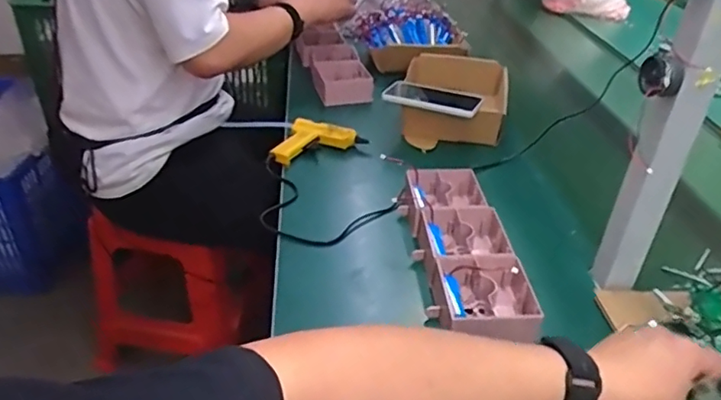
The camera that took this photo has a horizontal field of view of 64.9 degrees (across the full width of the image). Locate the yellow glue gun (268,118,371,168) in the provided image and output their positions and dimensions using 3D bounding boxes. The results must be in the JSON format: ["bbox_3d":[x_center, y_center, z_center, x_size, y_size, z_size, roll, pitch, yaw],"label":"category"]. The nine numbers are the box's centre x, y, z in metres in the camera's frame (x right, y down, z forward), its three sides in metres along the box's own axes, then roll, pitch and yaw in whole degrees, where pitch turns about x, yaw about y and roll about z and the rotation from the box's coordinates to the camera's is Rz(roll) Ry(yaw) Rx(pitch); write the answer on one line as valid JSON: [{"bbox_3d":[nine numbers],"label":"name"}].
[{"bbox_3d":[-0.069,-0.099,0.969,0.138,0.035,0.107,11,35,9],"label":"yellow glue gun"}]

